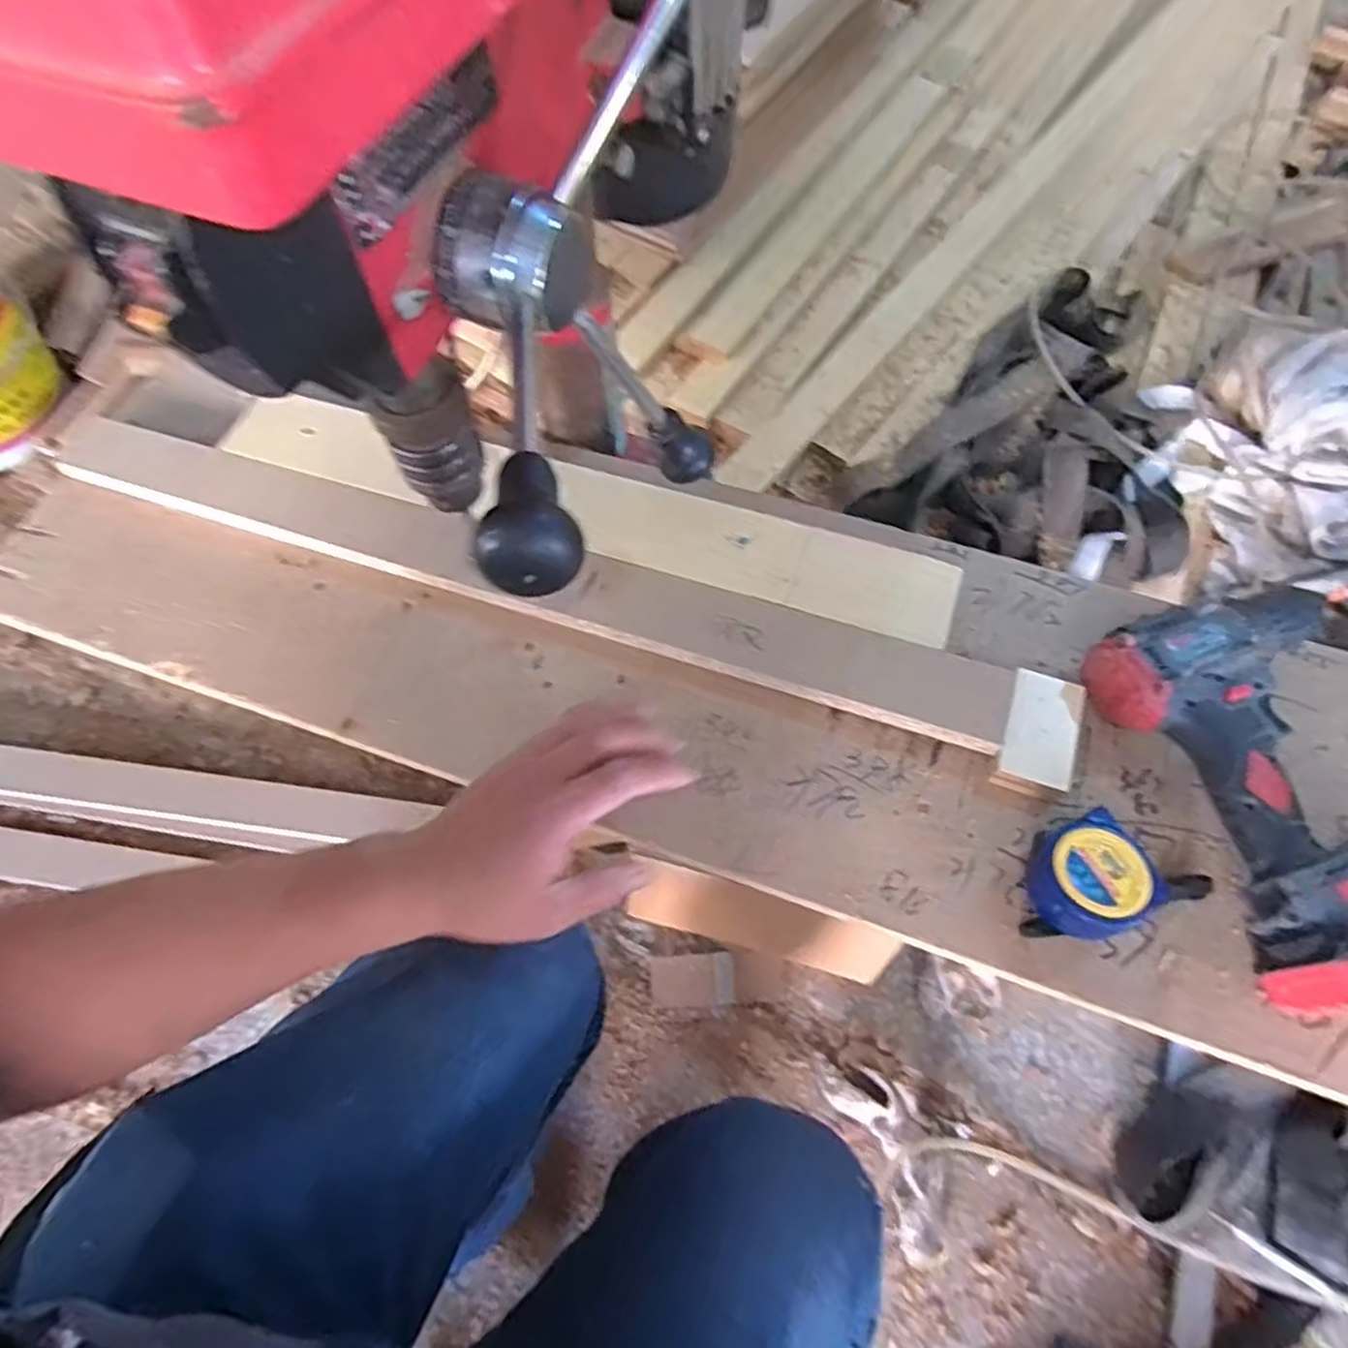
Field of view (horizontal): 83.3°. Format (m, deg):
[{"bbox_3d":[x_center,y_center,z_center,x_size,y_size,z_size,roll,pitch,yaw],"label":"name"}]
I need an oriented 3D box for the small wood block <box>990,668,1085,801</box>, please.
[{"bbox_3d":[0.230,0.039,0.482,0.044,0.019,0.078,20,66,8],"label":"small wood block"}]

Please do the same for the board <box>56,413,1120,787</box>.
[{"bbox_3d":[-0.110,-0.074,0.546,0.759,0.017,0.066,18,75,12],"label":"board"}]

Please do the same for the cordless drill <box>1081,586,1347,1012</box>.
[{"bbox_3d":[0.363,0.054,0.437,0.148,0.083,0.229,-15,66,-8],"label":"cordless drill"}]

